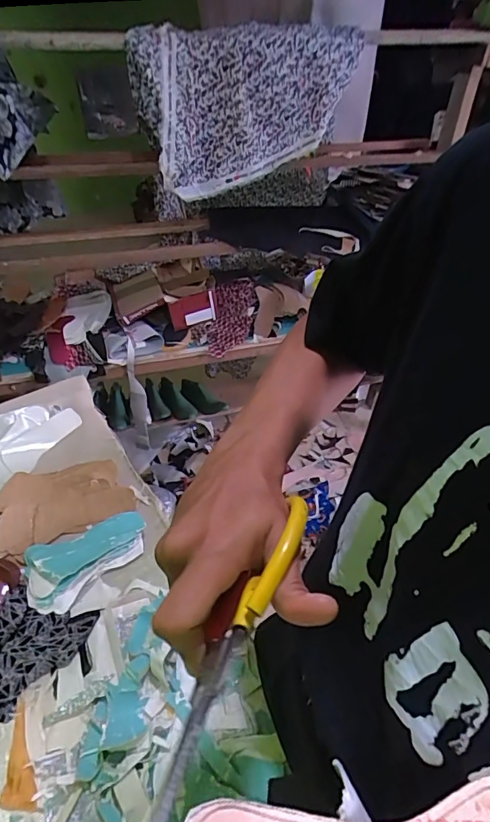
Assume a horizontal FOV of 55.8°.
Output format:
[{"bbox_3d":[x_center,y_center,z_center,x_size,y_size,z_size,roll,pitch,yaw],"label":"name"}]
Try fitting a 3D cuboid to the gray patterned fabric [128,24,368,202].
[{"bbox_3d":[0.009,-0.679,1.054,0.543,0.301,0.118,-24,49,-23],"label":"gray patterned fabric"}]

